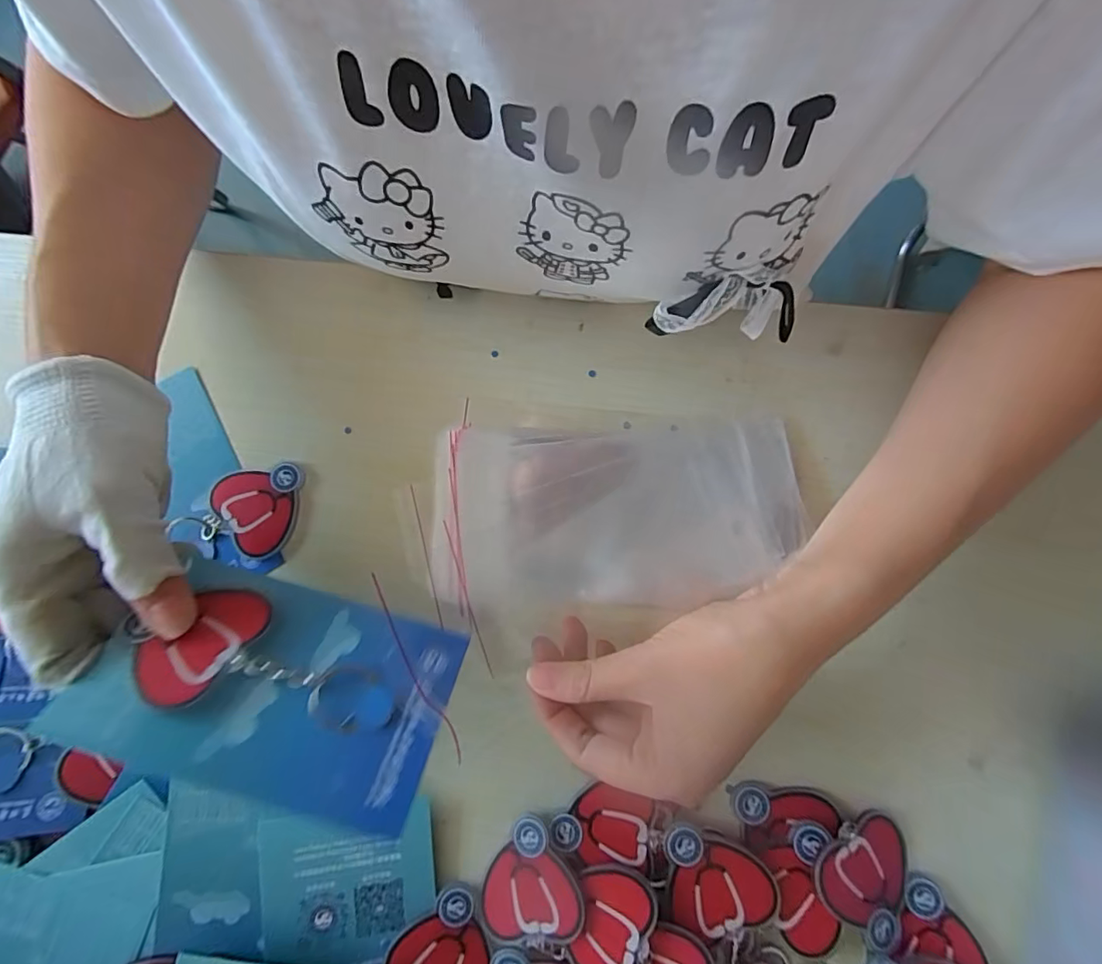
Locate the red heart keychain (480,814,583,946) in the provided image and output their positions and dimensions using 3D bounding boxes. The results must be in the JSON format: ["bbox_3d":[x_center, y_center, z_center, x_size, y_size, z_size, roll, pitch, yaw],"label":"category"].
[{"bbox_3d":[-0.013,0.197,0.249,0.049,0.004,0.050,-36,70,8],"label":"red heart keychain"}]

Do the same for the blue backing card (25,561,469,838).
[{"bbox_3d":[-0.108,0.078,0.202,0.130,0.005,0.075,15,48,-1],"label":"blue backing card"}]

